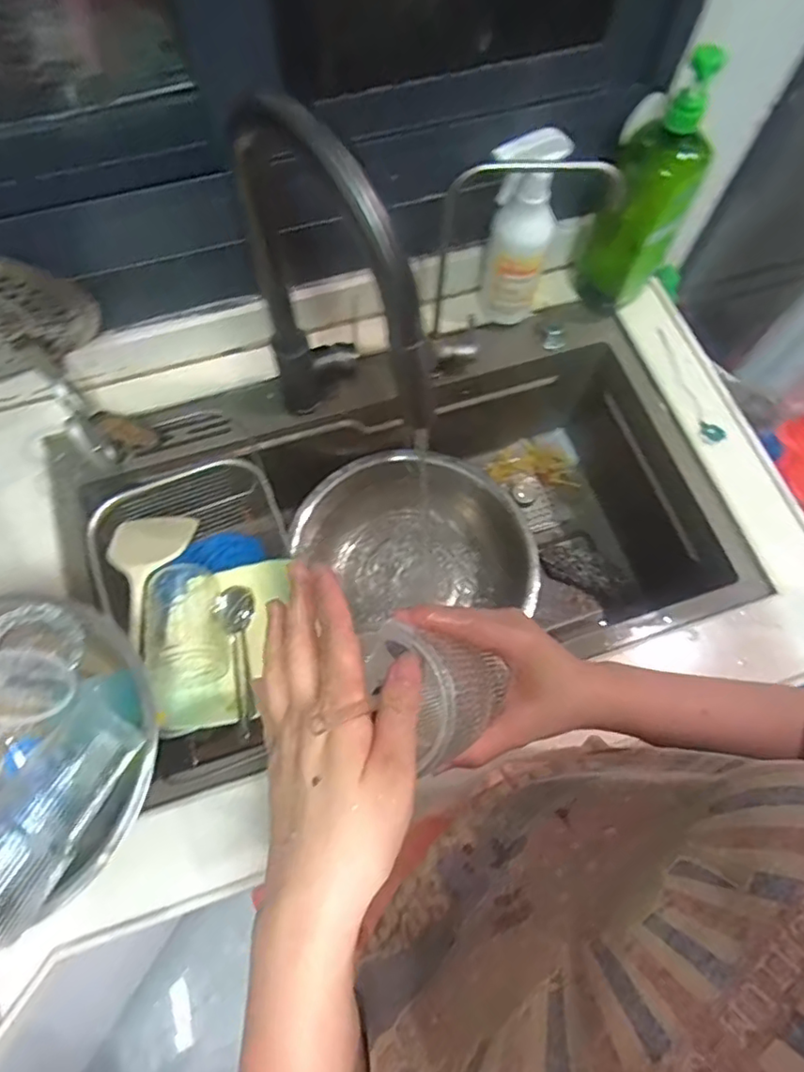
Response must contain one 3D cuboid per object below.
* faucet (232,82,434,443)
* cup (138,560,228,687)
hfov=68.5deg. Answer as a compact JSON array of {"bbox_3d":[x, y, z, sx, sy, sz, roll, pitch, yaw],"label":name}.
[{"bbox_3d":[-0.065,-0.182,0.535,0.086,0.385,0.243,-24,71,-9],"label":"faucet"},{"bbox_3d":[-0.244,0.101,0.660,0.073,0.059,0.130,-14,70,-6],"label":"cup"}]

